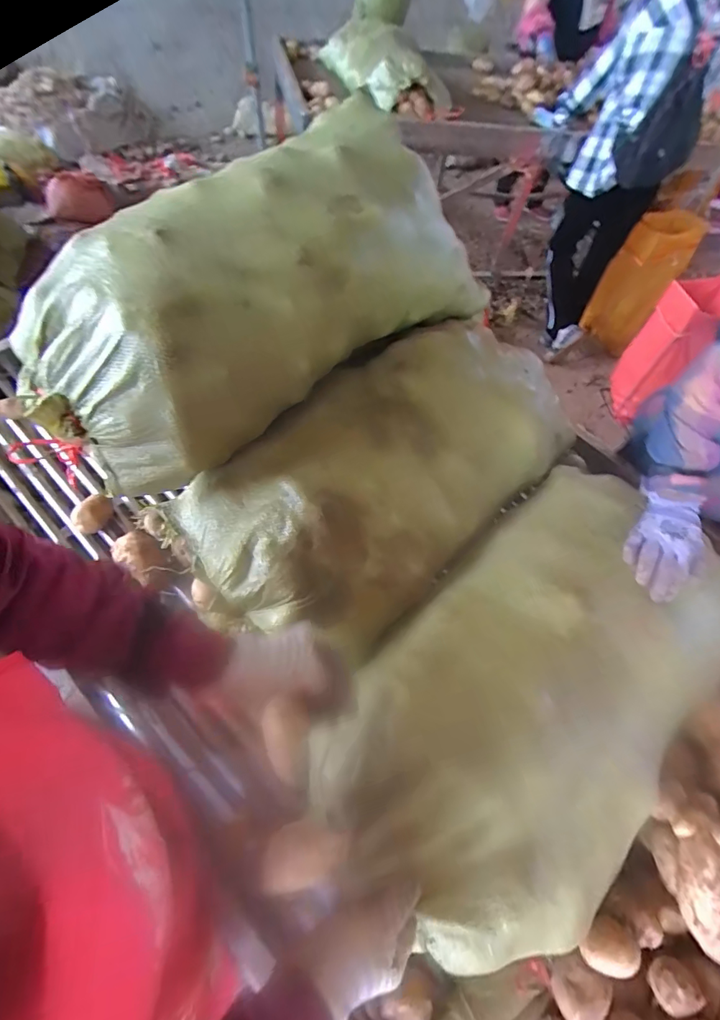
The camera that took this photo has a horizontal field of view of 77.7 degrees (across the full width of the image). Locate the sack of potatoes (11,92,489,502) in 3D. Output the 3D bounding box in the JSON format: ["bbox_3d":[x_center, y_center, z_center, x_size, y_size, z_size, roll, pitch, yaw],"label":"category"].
[{"bbox_3d":[-0.139,-0.321,0.672,0.686,0.217,0.322,-39,68,-24],"label":"sack of potatoes"}]

